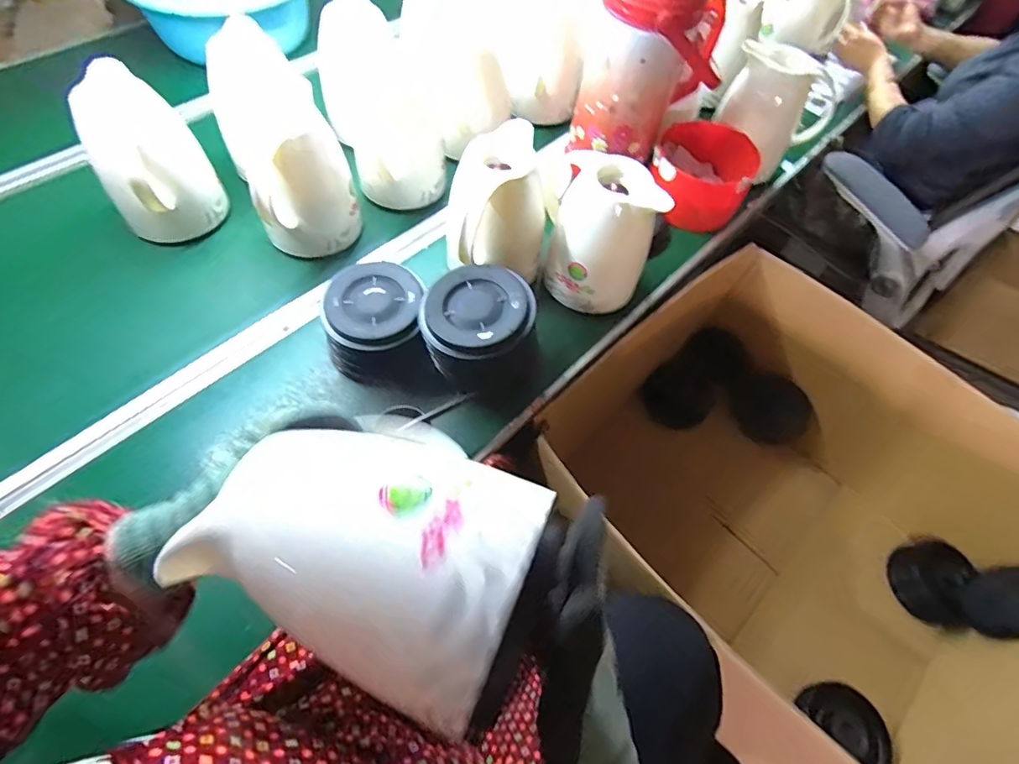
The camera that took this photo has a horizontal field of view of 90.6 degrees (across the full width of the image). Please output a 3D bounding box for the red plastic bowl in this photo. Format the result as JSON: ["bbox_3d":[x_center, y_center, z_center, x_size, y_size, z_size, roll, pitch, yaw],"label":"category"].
[{"bbox_3d":[0.360,-0.389,0.944,0.185,0.094,0.209,26,62,11],"label":"red plastic bowl"}]

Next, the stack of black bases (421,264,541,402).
[{"bbox_3d":[-0.042,-0.055,0.683,0.149,0.142,0.154,-13,62,-10],"label":"stack of black bases"}]

